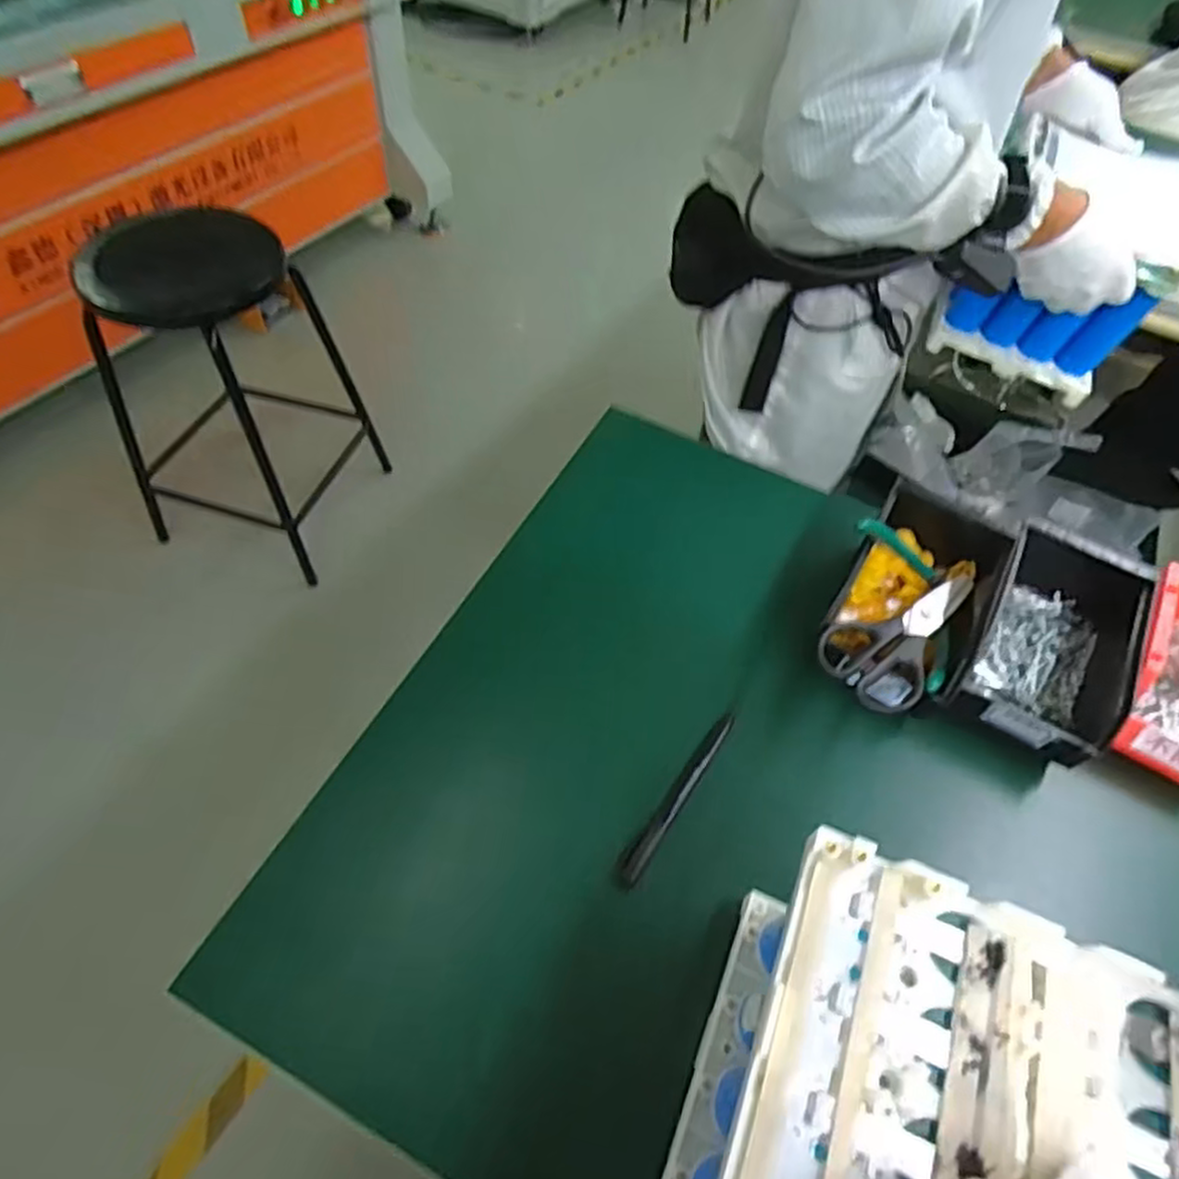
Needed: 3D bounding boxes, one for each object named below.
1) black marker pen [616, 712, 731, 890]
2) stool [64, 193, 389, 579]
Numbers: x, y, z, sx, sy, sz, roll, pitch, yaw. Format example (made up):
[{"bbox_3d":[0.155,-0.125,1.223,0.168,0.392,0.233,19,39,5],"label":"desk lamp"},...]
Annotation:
[{"bbox_3d":[0.063,0.146,0.509,0.015,0.011,0.143,30,58,17],"label":"black marker pen"},{"bbox_3d":[-0.714,-0.383,1.351,0.397,0.631,0.391,11,55,5],"label":"stool"}]

